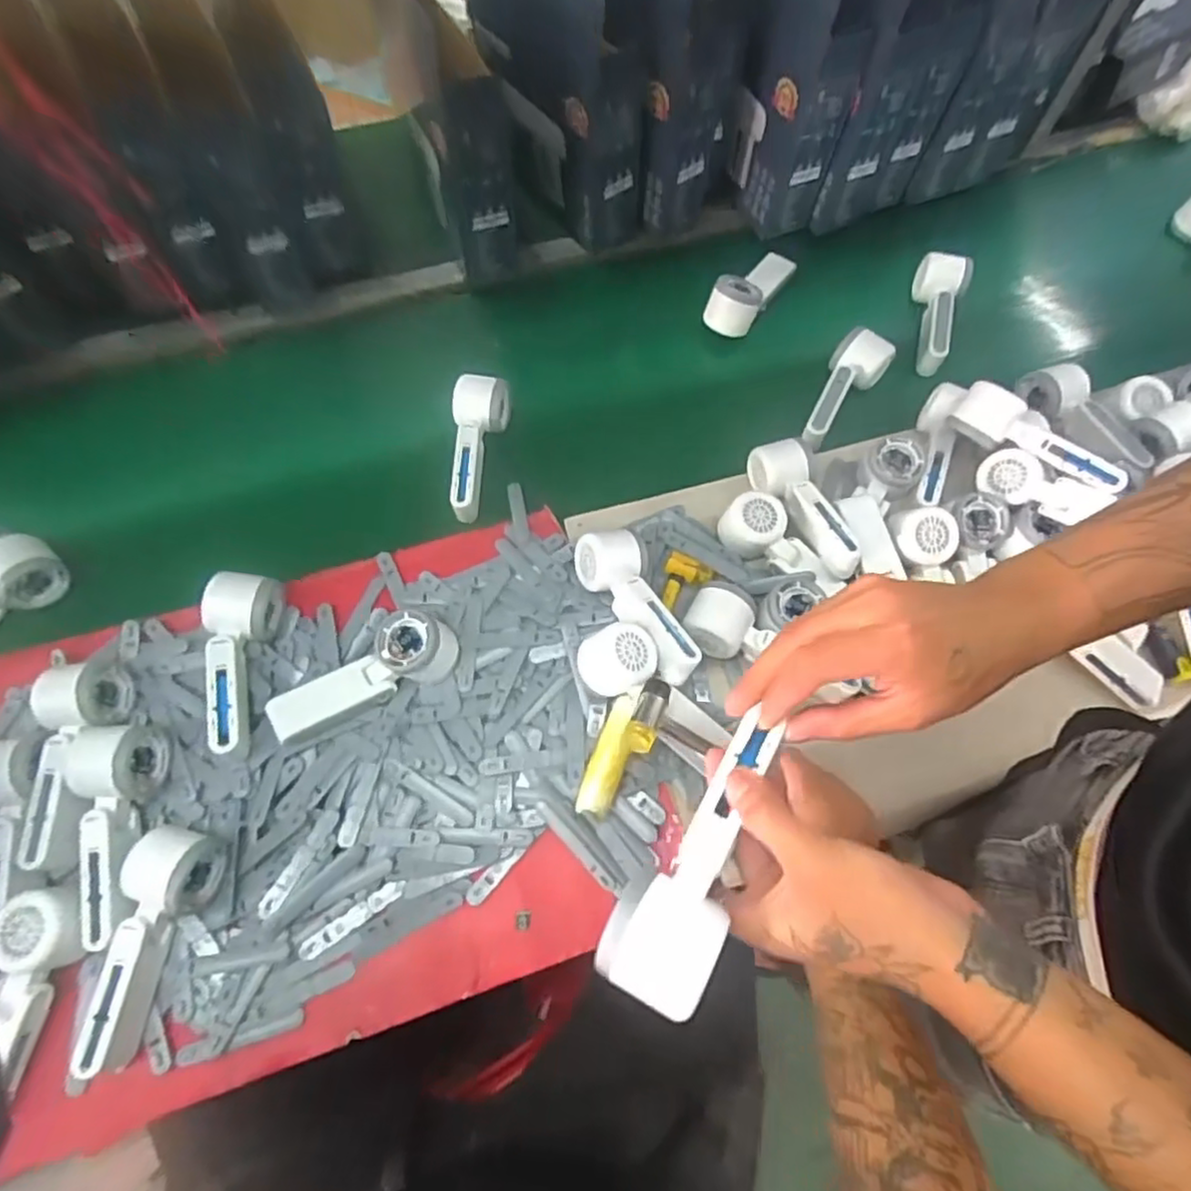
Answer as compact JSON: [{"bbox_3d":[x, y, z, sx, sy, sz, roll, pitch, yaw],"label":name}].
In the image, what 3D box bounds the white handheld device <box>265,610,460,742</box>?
[{"bbox_3d":[-0.202,0.068,0.599,0.165,0.055,0.065,-24,69,-12],"label":"white handheld device"}]

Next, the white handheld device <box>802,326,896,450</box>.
[{"bbox_3d":[0.277,-0.228,0.780,0.062,0.055,0.177,32,69,12],"label":"white handheld device"}]

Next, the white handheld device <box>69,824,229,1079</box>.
[{"bbox_3d":[-0.346,0.265,0.522,0.056,0.044,0.164,13,66,4],"label":"white handheld device"}]

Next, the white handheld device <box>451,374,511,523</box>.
[{"bbox_3d":[-0.128,-0.156,0.737,0.058,0.061,0.169,4,66,0],"label":"white handheld device"}]

